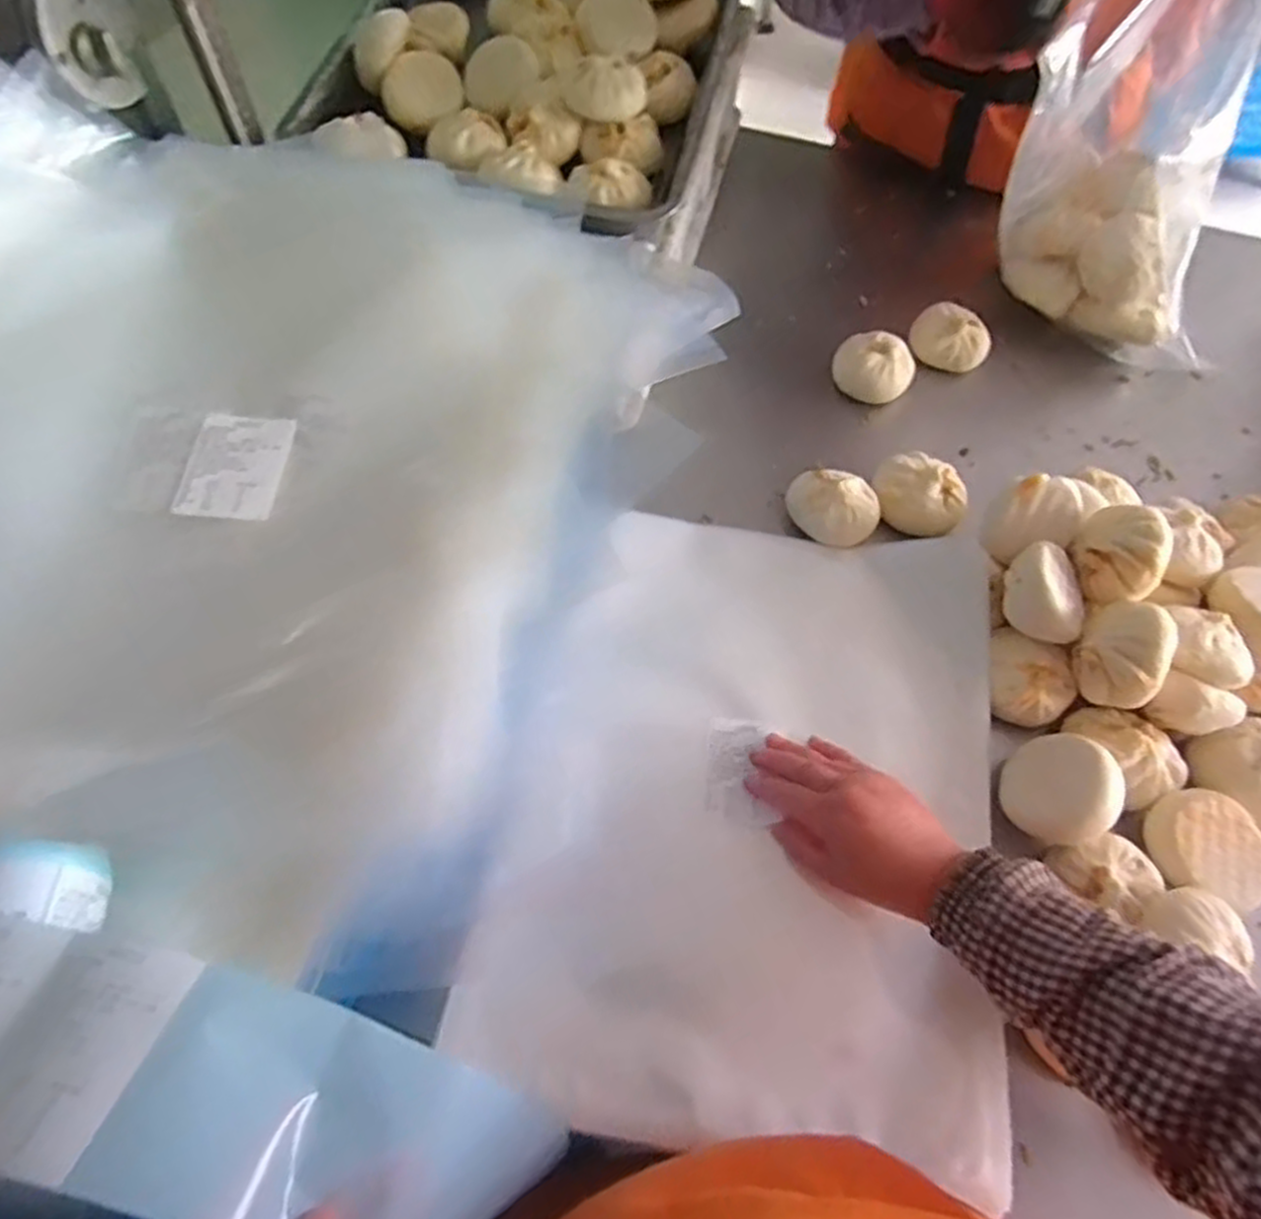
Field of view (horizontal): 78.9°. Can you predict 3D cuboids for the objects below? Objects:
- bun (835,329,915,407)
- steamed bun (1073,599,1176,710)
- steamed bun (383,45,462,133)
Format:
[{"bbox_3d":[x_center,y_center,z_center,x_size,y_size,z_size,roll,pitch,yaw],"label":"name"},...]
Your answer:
[{"bbox_3d":[0.239,-0.239,0.753,0.077,0.037,0.059,22,63,10],"label":"bun"},{"bbox_3d":[0.356,0.032,0.550,0.051,0.061,0.065,-31,66,-17],"label":"steamed bun"},{"bbox_3d":[-0.214,-0.534,0.788,0.078,0.042,0.078,-9,62,-7],"label":"steamed bun"}]

